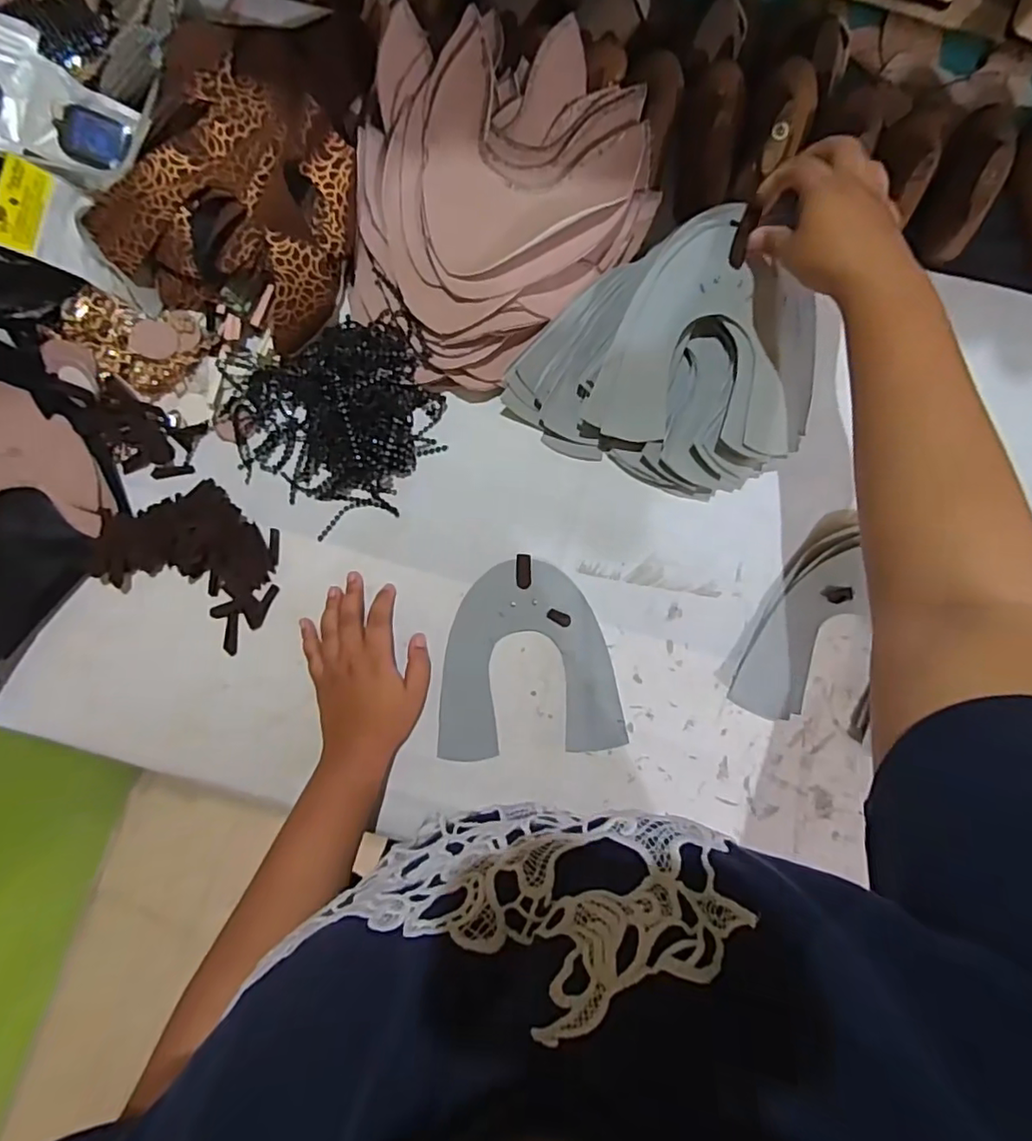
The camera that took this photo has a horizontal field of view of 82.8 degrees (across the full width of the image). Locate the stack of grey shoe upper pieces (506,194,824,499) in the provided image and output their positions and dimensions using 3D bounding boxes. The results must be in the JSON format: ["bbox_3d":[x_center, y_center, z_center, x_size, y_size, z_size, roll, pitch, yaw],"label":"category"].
[{"bbox_3d":[0.133,-0.158,0.469,0.200,0.062,0.215,44,90,1],"label":"stack of grey shoe upper pieces"}]

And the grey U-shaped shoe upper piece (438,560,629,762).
[{"bbox_3d":[0.008,0.074,0.492,0.148,0.011,0.156,-5,87,2],"label":"grey U-shaped shoe upper piece"}]

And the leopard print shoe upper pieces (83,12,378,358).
[{"bbox_3d":[-0.203,-0.338,0.457,0.178,0.043,0.274,23,89,3],"label":"leopard print shoe upper pieces"}]

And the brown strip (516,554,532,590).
[{"bbox_3d":[0.007,0.001,0.495,0.013,0.004,0.029,-1,88,2],"label":"brown strip"}]

